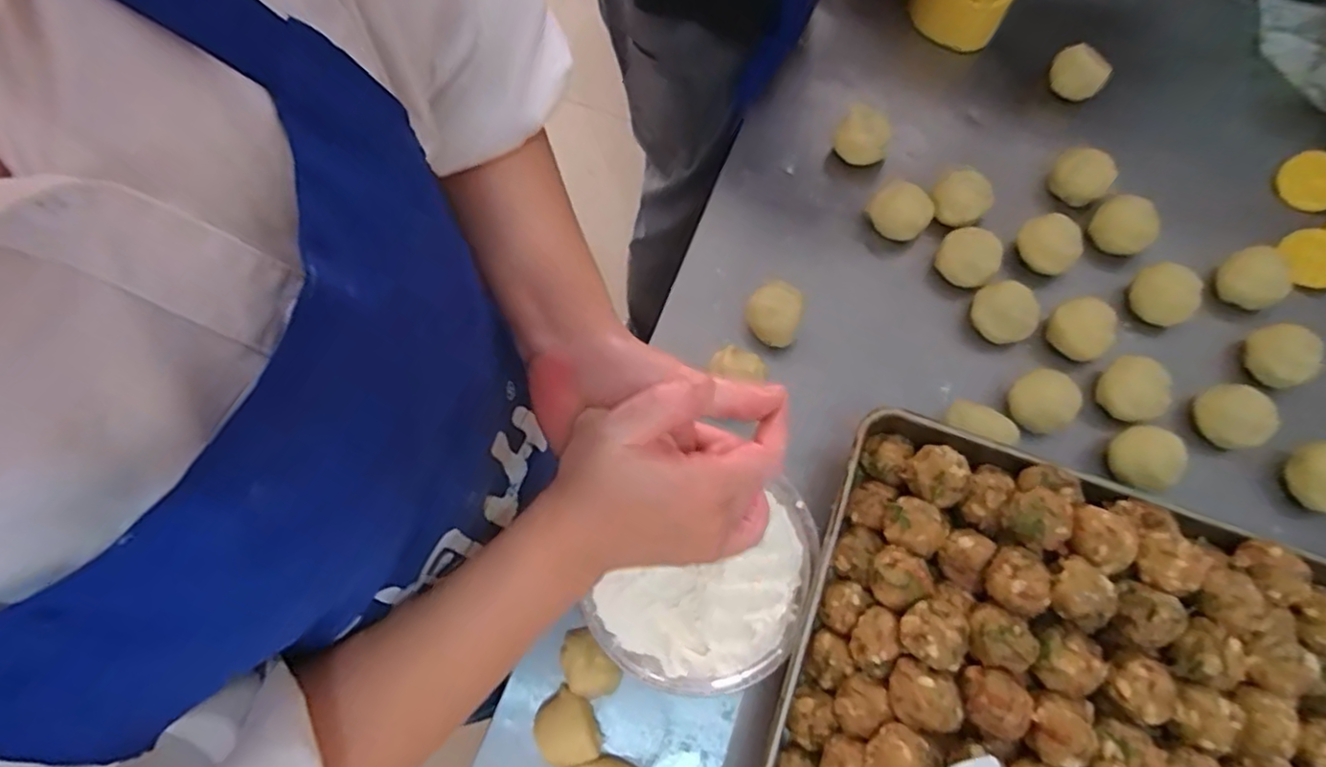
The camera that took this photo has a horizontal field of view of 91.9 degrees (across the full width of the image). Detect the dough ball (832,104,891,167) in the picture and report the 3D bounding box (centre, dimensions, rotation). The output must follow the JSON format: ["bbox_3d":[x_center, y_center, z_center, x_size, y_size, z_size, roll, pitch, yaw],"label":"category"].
[{"bbox_3d":[0.207,-0.255,0.669,0.052,0.043,0.049,0,72,1],"label":"dough ball"}]

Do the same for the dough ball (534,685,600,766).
[{"bbox_3d":[-0.075,0.271,0.503,0.041,0.028,0.053,-34,75,-10],"label":"dough ball"}]

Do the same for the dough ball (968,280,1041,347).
[{"bbox_3d":[0.318,-0.062,0.607,0.054,0.042,0.059,-36,75,-11],"label":"dough ball"}]

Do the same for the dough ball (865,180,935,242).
[{"bbox_3d":[0.235,-0.168,0.641,0.058,0.051,0.048,38,76,12],"label":"dough ball"}]

